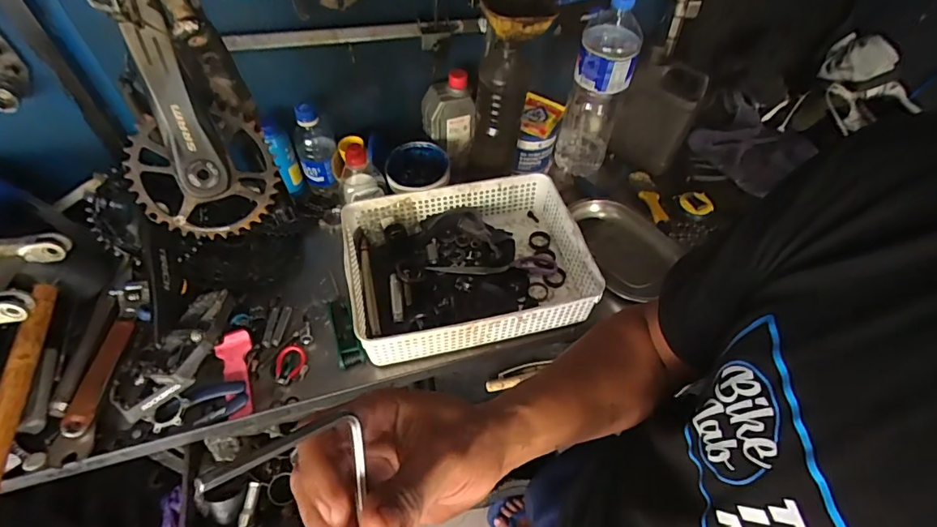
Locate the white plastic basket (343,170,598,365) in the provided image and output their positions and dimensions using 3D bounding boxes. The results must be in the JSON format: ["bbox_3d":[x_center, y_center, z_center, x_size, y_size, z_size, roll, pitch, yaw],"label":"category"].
[{"bbox_3d":[-0.005,-0.001,0.692,0.324,0.090,0.247,-9,54,-8],"label":"white plastic basket"}]

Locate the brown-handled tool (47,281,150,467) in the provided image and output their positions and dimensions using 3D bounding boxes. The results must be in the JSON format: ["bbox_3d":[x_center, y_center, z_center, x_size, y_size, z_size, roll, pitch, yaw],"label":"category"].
[{"bbox_3d":[-0.467,0.127,0.608,0.042,0.013,0.240,7,54,-17],"label":"brown-handled tool"}]

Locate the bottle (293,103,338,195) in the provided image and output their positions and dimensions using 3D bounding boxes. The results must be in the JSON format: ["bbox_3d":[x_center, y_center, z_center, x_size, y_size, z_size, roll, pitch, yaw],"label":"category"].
[{"bbox_3d":[-0.247,-0.180,0.777,0.060,0.170,0.059,-12,54,-10],"label":"bottle"}]

